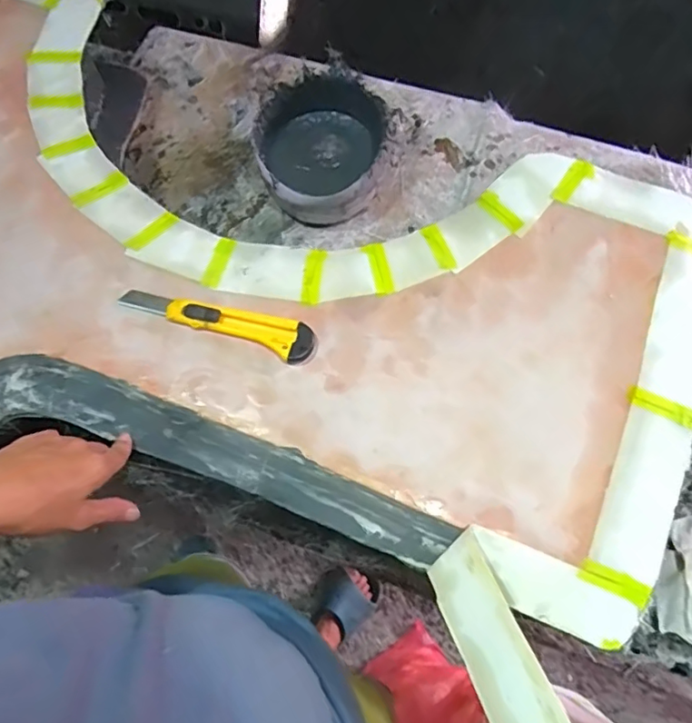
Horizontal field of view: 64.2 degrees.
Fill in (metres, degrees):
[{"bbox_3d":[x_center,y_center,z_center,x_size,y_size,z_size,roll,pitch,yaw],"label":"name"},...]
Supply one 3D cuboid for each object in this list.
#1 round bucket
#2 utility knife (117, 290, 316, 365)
[{"bbox_3d":[-0.032,-0.284,0.757,0.165,0.098,0.172,0,71,1],"label":"round bucket"},{"bbox_3d":[-0.122,-0.043,0.530,0.192,0.014,0.038,18,73,7],"label":"utility knife"}]

